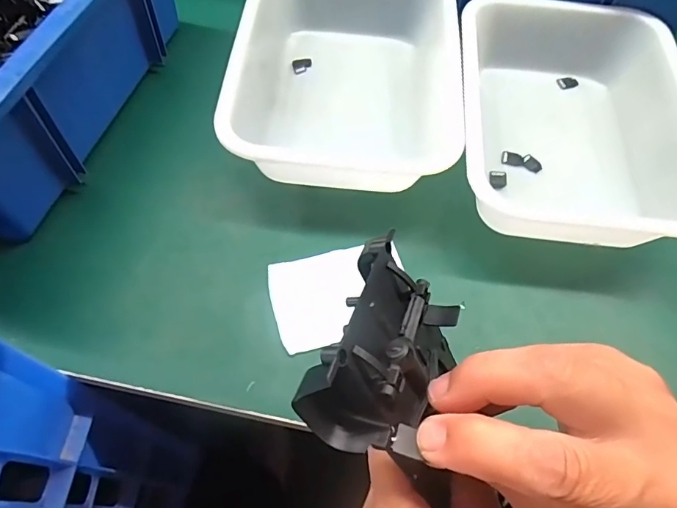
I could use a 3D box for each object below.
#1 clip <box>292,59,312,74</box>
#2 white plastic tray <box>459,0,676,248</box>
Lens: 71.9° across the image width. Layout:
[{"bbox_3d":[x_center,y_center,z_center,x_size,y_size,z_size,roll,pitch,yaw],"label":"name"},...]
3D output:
[{"bbox_3d":[-0.035,-0.186,0.460,0.019,0.004,0.019,-11,62,-8],"label":"clip"},{"bbox_3d":[0.192,-0.117,0.399,0.177,0.065,0.253,6,61,1],"label":"white plastic tray"}]

